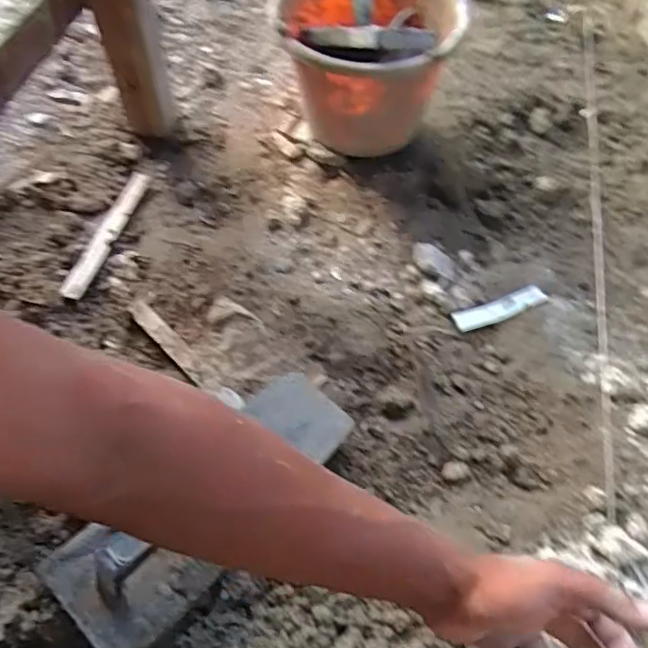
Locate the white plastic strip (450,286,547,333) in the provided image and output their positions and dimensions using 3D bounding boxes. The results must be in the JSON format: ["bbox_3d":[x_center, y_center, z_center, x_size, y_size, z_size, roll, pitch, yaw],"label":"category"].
[{"bbox_3d":[0.208,-0.017,0.707,0.119,0.007,0.029,-19,58,-14],"label":"white plastic strip"}]

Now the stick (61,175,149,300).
[{"bbox_3d":[-0.261,-0.111,0.722,0.023,0.019,0.208,10,56,5],"label":"stick"}]

